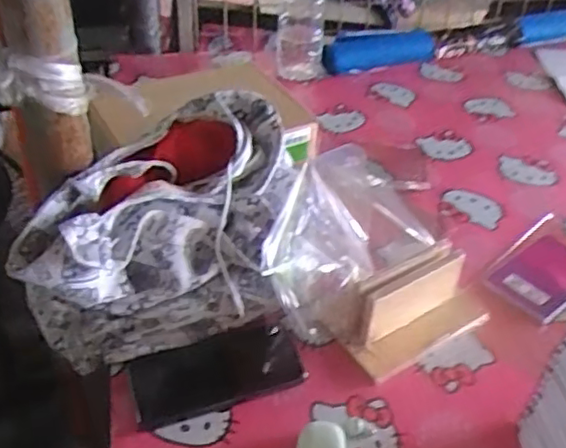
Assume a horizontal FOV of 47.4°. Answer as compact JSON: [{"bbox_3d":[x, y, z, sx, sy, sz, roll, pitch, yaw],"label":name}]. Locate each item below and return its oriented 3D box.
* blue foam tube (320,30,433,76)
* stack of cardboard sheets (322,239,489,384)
[{"bbox_3d":[0.169,-0.310,1.170,0.215,0.051,0.064,-14,42,-18],"label":"blue foam tube"},{"bbox_3d":[0.135,0.077,0.676,0.167,0.077,0.095,-22,45,-26],"label":"stack of cardboard sheets"}]

